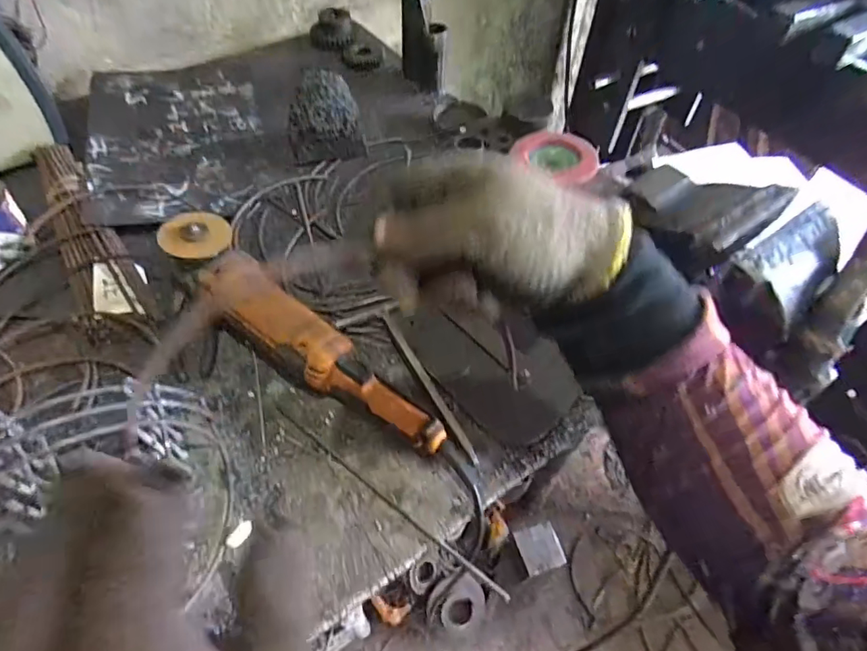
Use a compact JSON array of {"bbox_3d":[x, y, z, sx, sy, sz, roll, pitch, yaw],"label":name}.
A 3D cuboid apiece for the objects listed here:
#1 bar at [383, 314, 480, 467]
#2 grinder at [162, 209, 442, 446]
[{"bbox_3d":[-0.006,0.061,0.547,0.010,0.010,0.200,-23,59,-19],"label":"bar"},{"bbox_3d":[-0.145,0.009,0.529,0.374,0.073,0.082,38,60,22],"label":"grinder"}]

